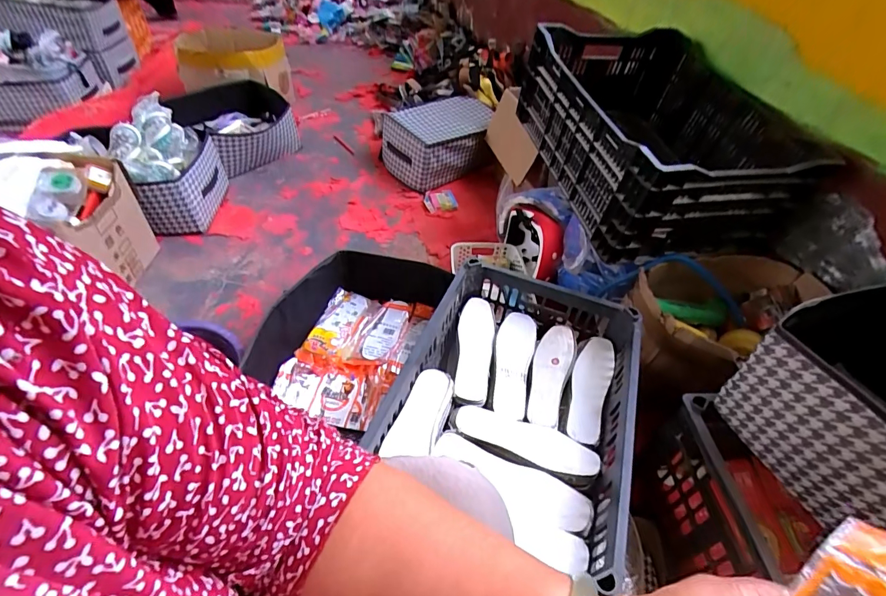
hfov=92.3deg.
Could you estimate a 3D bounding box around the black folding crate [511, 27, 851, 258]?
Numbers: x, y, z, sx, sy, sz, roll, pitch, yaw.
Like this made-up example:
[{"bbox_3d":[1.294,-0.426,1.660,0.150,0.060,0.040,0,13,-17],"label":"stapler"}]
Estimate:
[{"bbox_3d":[0.455,-0.363,0.961,0.418,0.249,0.553,-7,49,-11],"label":"black folding crate"}]

